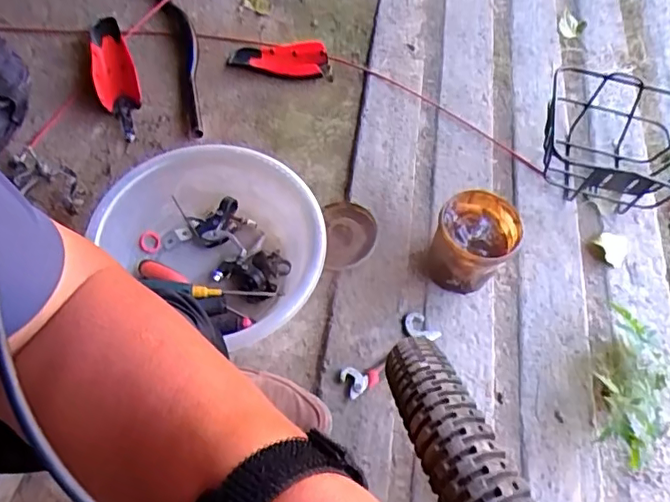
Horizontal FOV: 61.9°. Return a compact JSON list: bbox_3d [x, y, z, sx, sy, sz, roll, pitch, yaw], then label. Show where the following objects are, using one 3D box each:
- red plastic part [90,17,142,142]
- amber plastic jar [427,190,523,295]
[{"bbox_3d":[-0.474,-0.376,1.207,0.090,0.048,0.342,-16,64,-14],"label":"red plastic part"},{"bbox_3d":[0.234,-0.011,0.955,0.126,0.146,0.153,24,62,7],"label":"amber plastic jar"}]

